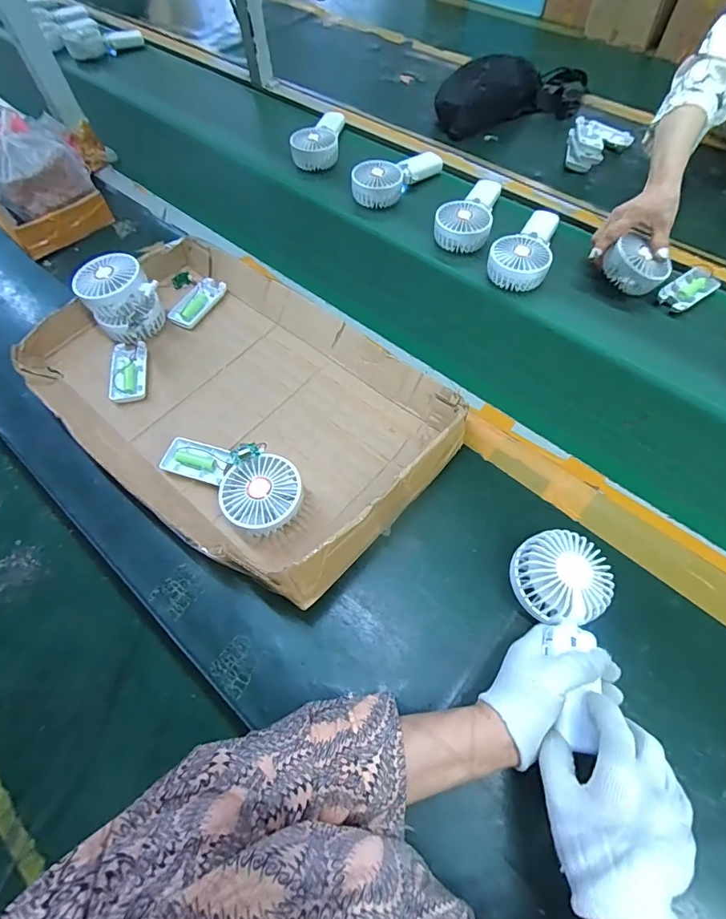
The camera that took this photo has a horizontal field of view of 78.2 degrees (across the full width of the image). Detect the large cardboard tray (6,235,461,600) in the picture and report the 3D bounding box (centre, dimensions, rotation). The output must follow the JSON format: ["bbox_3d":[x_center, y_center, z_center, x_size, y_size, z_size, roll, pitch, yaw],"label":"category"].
[{"bbox_3d":[-0.165,-0.094,0.565,0.537,0.069,0.321,37,68,20],"label":"large cardboard tray"}]

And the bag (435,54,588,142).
[{"bbox_3d":[0.322,-0.762,0.919,0.356,0.078,0.148,-17,62,-7],"label":"bag"}]

